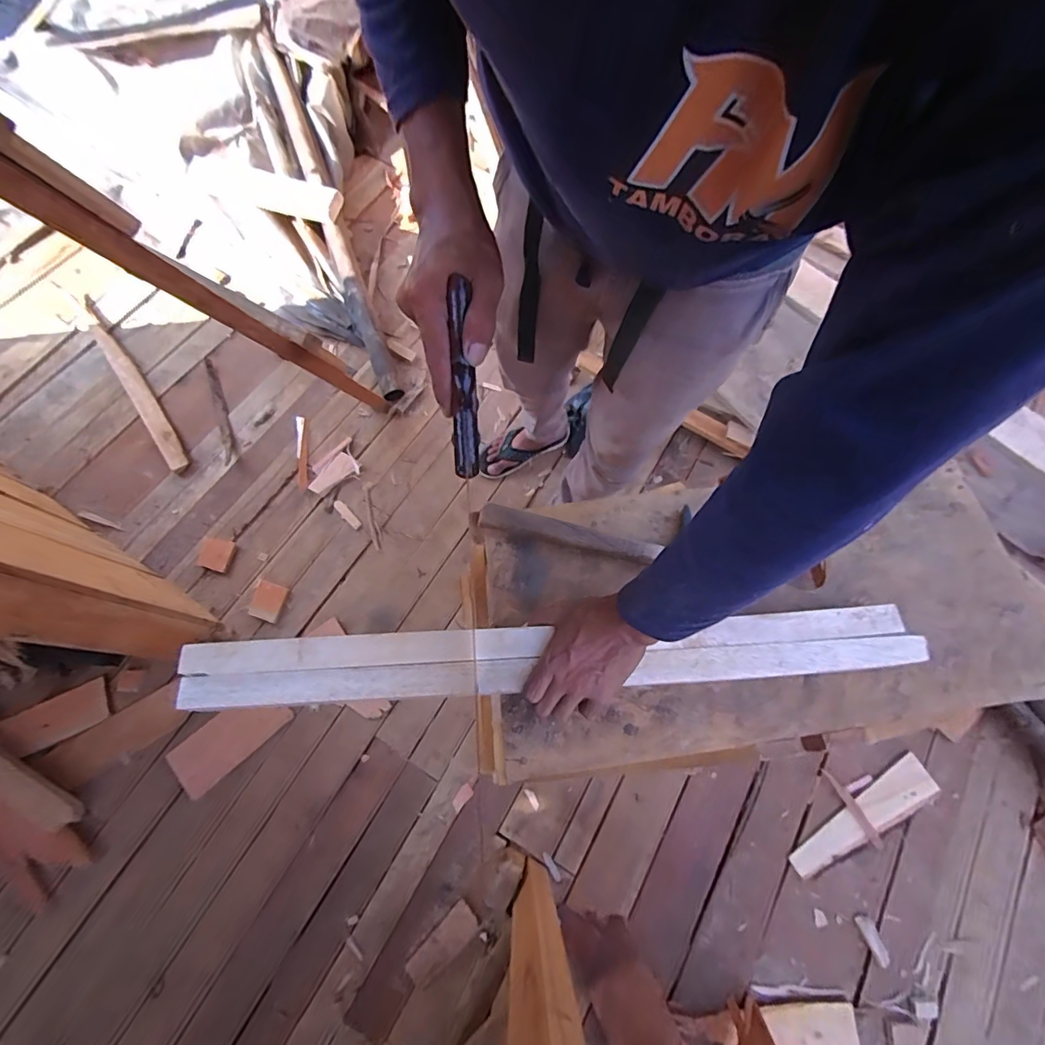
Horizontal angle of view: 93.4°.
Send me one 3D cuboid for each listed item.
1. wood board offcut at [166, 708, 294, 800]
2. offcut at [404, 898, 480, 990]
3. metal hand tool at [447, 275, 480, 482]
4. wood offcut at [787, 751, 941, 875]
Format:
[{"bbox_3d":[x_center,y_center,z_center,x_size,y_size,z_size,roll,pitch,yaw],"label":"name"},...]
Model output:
[{"bbox_3d":[-0.627,0.460,1.053,0.244,0.010,0.115,-40,76,-12],"label":"wood board offcut"},{"bbox_3d":[-0.153,0.803,0.940,0.053,0.020,0.148,43,77,13],"label":"offcut"},{"bbox_3d":[-0.044,-0.100,0.360,0.019,0.011,0.134,-2,108,0],"label":"metal hand tool"},{"bbox_3d":[0.721,0.629,1.035,0.358,0.013,0.087,-32,74,-10],"label":"wood offcut"}]

